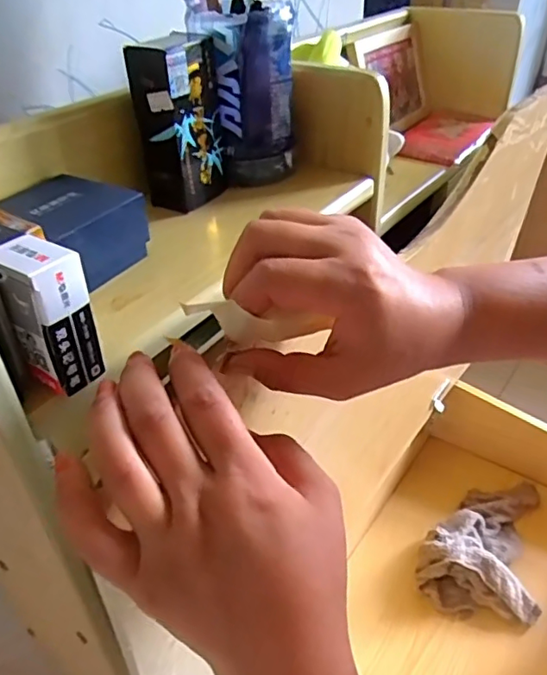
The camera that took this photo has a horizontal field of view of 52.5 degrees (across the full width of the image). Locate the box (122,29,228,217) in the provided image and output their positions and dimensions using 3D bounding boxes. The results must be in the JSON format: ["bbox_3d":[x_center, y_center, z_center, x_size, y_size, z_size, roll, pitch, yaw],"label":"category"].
[{"bbox_3d":[-0.071,-0.162,0.424,0.045,0.113,0.064,14,40,20],"label":"box"}]

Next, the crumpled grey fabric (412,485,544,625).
[{"bbox_3d":[0.305,0.280,0.812,0.152,0.058,0.252,12,39,18],"label":"crumpled grey fabric"}]

